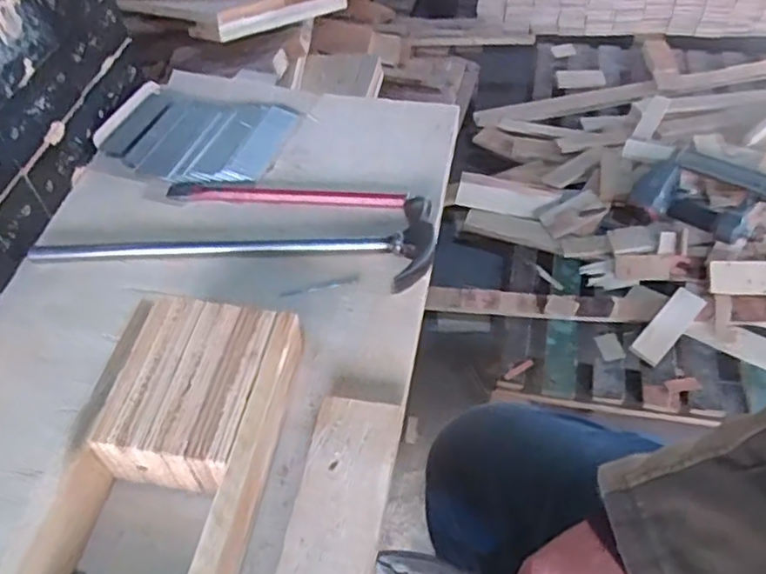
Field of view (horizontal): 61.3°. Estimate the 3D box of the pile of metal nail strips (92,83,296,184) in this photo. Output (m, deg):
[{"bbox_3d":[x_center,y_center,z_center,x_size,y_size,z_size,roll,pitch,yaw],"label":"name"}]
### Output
[{"bbox_3d":[-0.207,-0.169,0.704,0.203,0.018,0.142,12,52,14],"label":"pile of metal nail strips"}]

